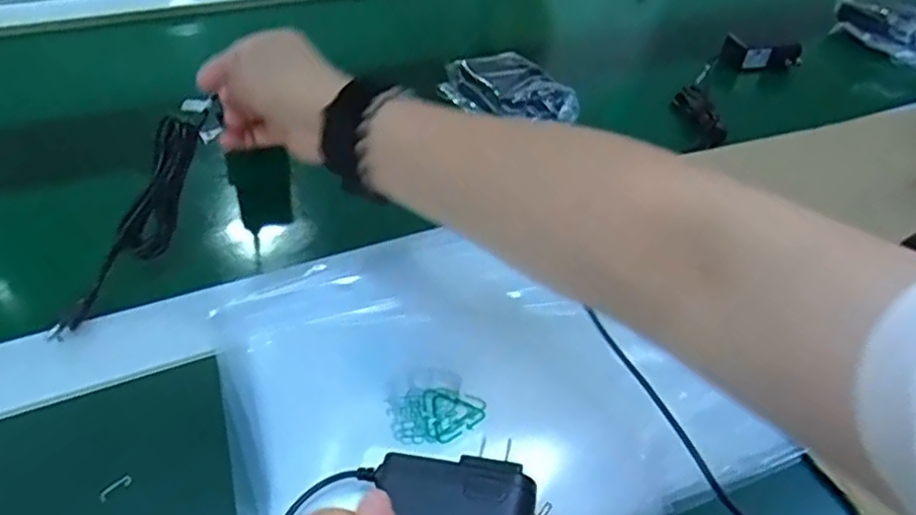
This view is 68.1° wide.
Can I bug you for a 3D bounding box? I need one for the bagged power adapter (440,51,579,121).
[{"bbox_3d":[0.048,-0.151,0.614,0.070,0.039,0.127,-29,55,-29],"label":"bagged power adapter"}]

